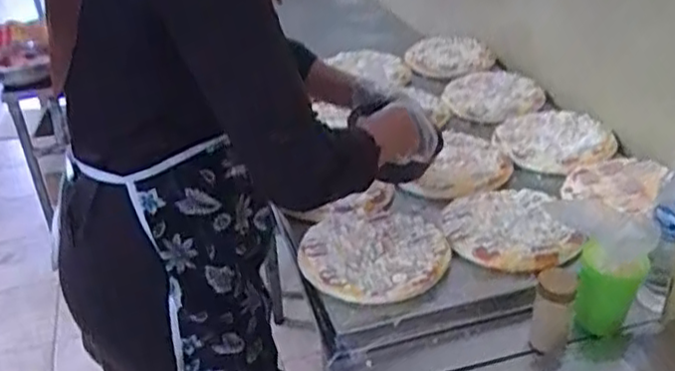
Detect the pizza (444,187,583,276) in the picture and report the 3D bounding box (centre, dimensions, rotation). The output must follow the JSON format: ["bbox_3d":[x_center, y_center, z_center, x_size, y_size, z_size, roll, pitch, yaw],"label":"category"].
[{"bbox_3d":[0.243,0.059,1.003,0.177,0.024,0.184,-2,31,1],"label":"pizza"}]

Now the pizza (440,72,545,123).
[{"bbox_3d":[0.321,-0.192,1.422,0.196,0.017,0.194,5,32,12],"label":"pizza"}]

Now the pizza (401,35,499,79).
[{"bbox_3d":[0.260,-0.310,1.630,0.204,0.013,0.217,-2,31,1],"label":"pizza"}]

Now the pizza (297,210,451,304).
[{"bbox_3d":[0.048,0.088,0.965,0.200,0.019,0.199,-8,32,-8],"label":"pizza"}]

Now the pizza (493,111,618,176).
[{"bbox_3d":[0.398,-0.085,1.265,0.204,0.019,0.224,-2,31,1],"label":"pizza"}]

